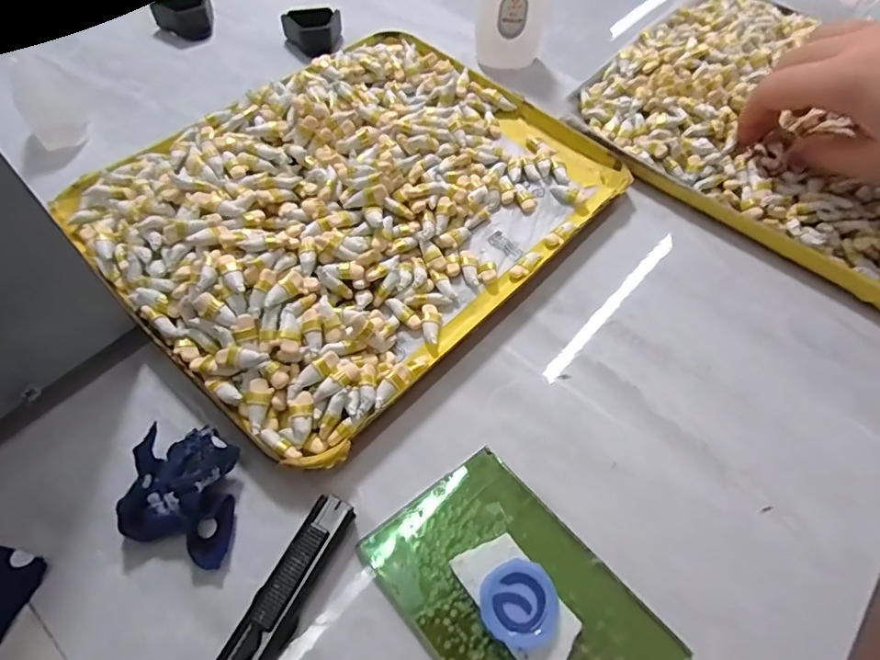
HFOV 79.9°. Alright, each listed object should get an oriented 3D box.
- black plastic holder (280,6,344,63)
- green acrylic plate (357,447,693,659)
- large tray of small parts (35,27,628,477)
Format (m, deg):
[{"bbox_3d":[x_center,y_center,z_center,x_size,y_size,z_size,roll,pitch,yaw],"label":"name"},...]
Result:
[{"bbox_3d":[-0.087,-0.206,0.361,0.039,0.017,0.038,-8,60,-9],"label":"black plastic holder"},{"bbox_3d":[0.029,0.097,0.187,0.066,0.006,0.102,-34,67,-22],"label":"green acrylic plate"},{"bbox_3d":[-0.041,-0.075,0.275,0.190,0.028,0.242,39,63,18],"label":"large tray of small parts"}]

